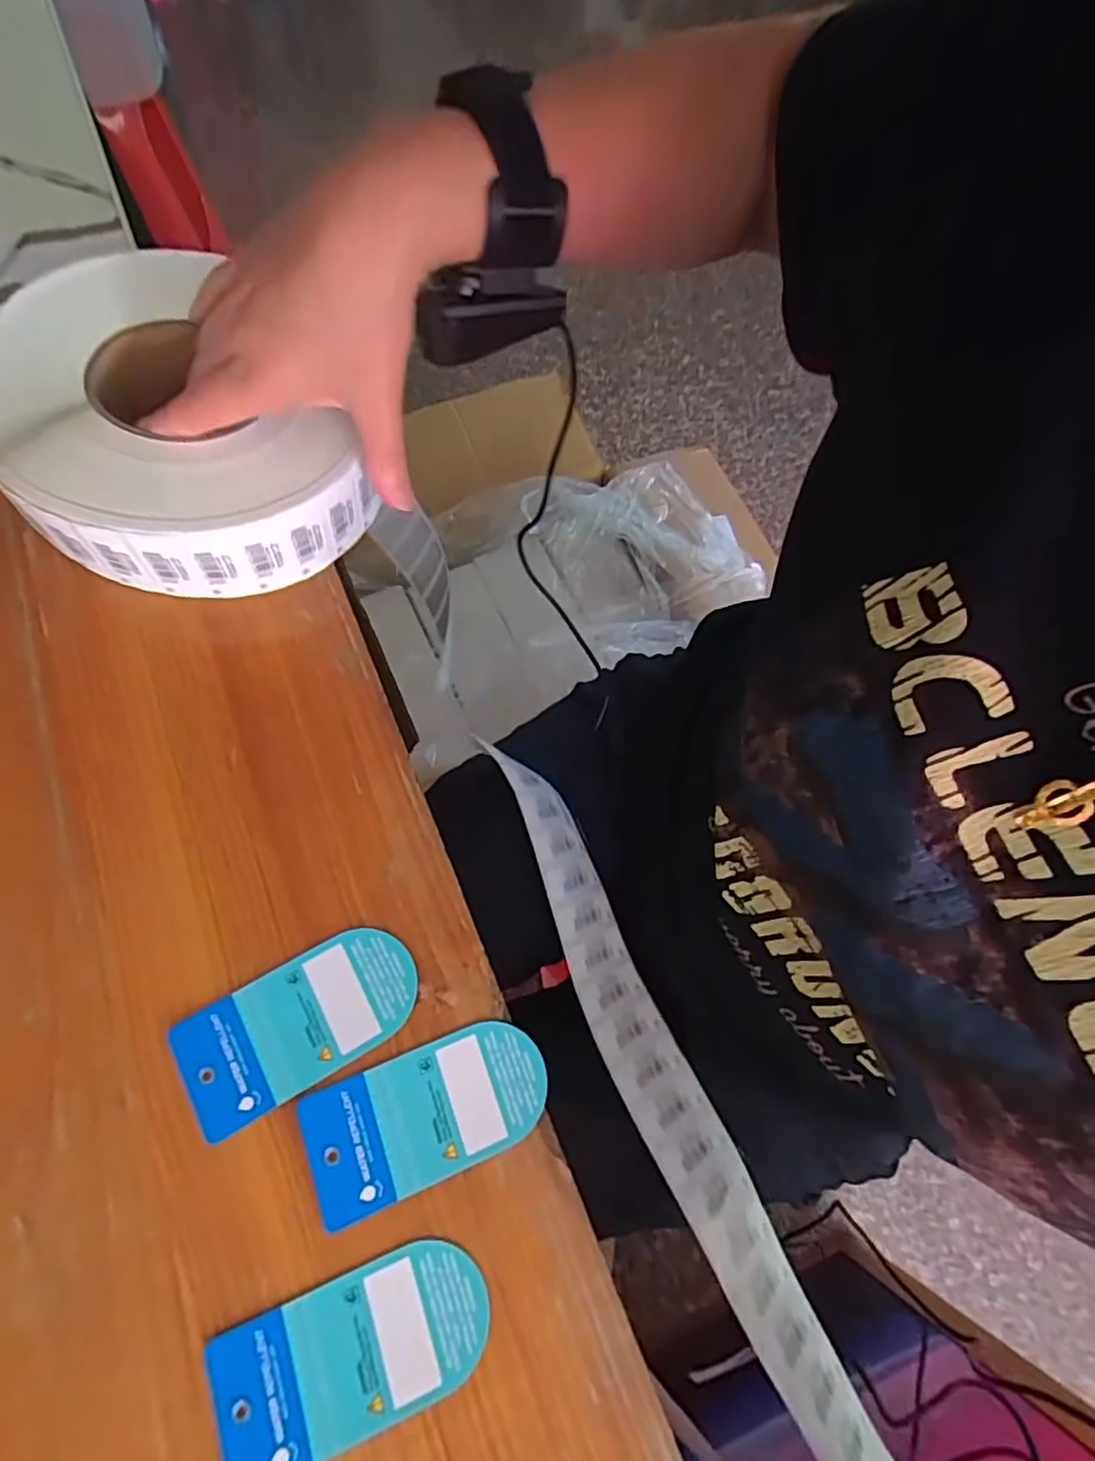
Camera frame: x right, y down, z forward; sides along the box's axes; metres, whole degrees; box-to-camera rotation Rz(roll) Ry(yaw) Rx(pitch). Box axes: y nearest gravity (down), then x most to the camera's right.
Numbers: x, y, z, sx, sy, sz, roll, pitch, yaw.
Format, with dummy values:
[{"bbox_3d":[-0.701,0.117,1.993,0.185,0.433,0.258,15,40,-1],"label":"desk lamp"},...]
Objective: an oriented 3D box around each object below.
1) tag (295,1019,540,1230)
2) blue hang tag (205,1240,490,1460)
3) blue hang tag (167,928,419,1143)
[{"bbox_3d":[-0.047,0.150,0.261,0.092,0.004,0.046,-17,72,-15],"label":"tag"},{"bbox_3d":[-0.067,0.218,0.232,0.091,0.004,0.045,-18,71,-14],"label":"blue hang tag"},{"bbox_3d":[-0.099,0.116,0.266,0.093,0.004,0.045,-28,73,-16],"label":"blue hang tag"}]

